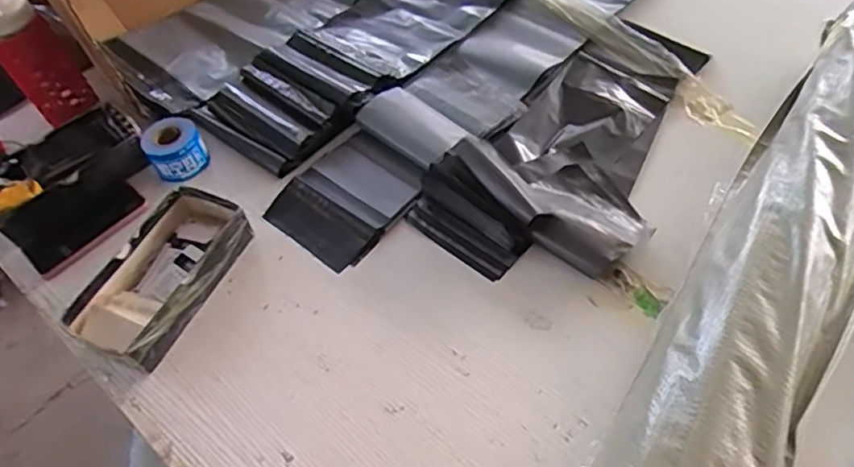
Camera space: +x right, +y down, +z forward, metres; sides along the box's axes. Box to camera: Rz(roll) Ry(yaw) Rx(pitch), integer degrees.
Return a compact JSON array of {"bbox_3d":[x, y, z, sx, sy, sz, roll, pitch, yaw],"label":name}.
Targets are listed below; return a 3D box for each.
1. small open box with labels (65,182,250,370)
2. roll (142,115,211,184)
[{"bbox_3d":[-0.313,0.045,0.715,0.115,0.050,0.225,21,58,20],"label":"small open box with labels"},{"bbox_3d":[-0.355,-0.125,0.833,0.073,0.057,0.073,-3,53,4],"label":"roll"}]

